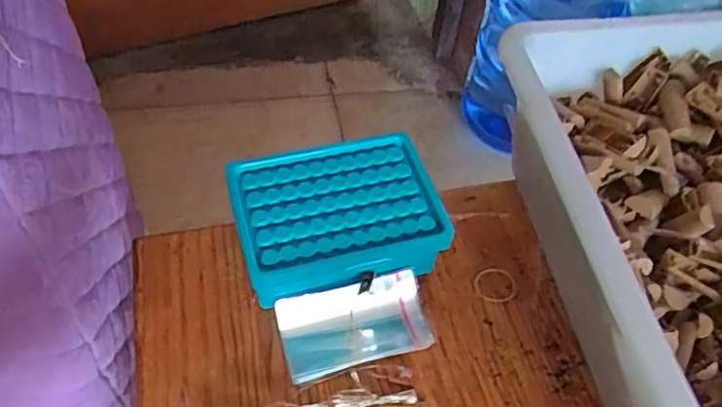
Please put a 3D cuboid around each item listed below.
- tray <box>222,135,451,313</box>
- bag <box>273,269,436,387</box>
[{"bbox_3d":[-0.018,0.021,0.435,0.133,0.083,0.096,-12,55,-14],"label":"tray"},{"bbox_3d":[-0.004,0.084,0.424,0.101,0.011,0.055,-12,80,-9],"label":"bag"}]

